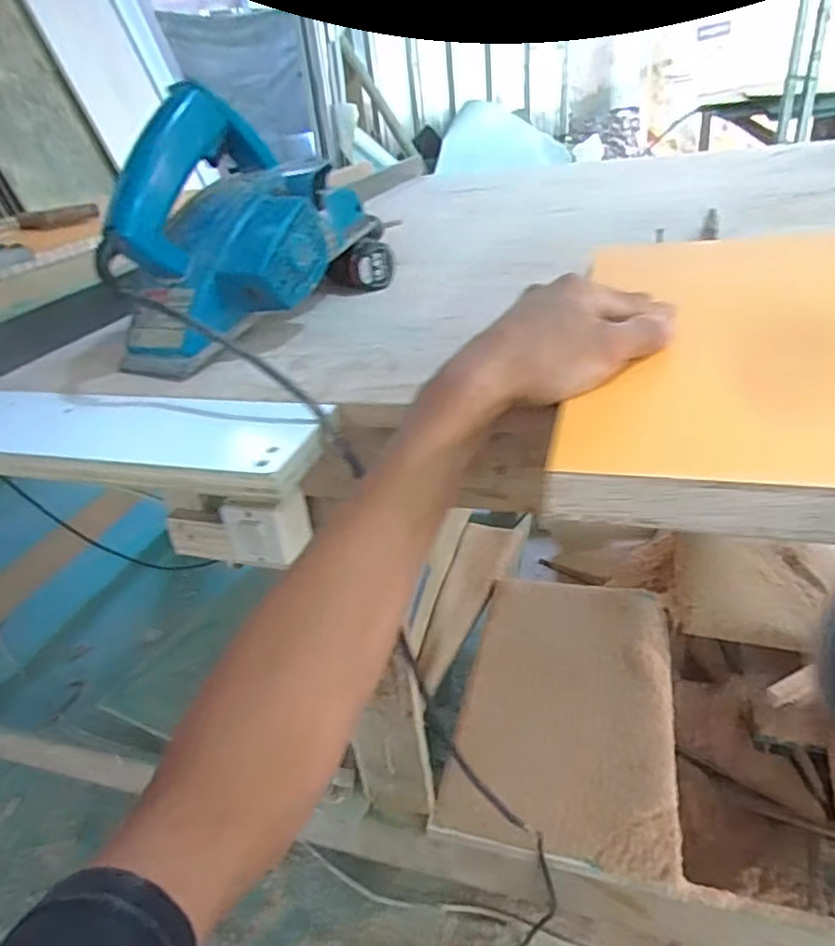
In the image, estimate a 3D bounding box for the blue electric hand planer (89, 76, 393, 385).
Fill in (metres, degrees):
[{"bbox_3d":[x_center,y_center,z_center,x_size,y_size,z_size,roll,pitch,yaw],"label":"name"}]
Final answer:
[{"bbox_3d":[-0.123,-0.203,0.496,0.277,0.157,0.126,-31,38,-34],"label":"blue electric hand planer"}]

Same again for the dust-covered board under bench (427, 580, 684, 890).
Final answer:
[{"bbox_3d":[0.214,0.315,0.888,0.281,0.042,0.445,4,33,17],"label":"dust-covered board under bench"}]

